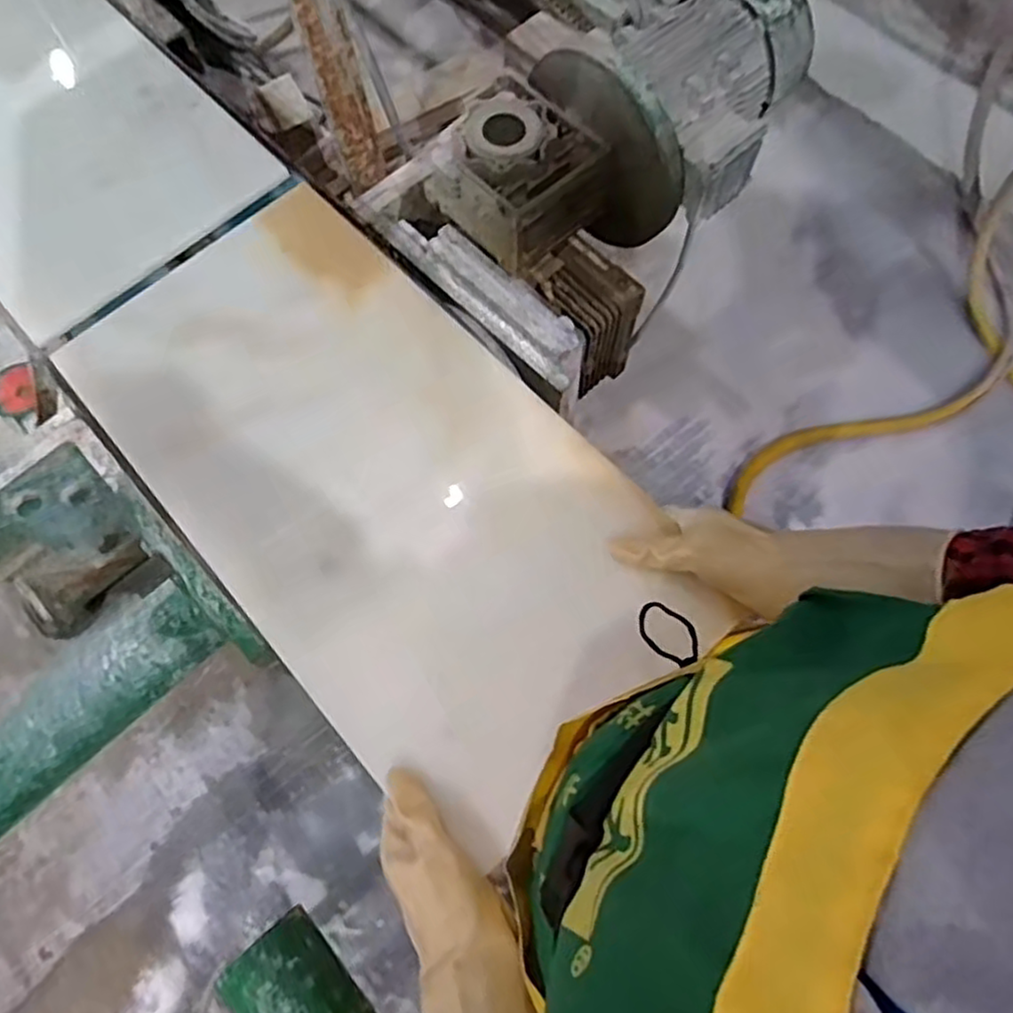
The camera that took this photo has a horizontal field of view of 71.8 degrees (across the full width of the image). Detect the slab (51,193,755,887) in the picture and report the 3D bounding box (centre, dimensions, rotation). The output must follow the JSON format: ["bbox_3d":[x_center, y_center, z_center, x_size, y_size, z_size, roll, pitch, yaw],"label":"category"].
[{"bbox_3d":[-0.121,-0.039,0.599,0.300,0.020,0.590,-41,71,-10],"label":"slab"}]

